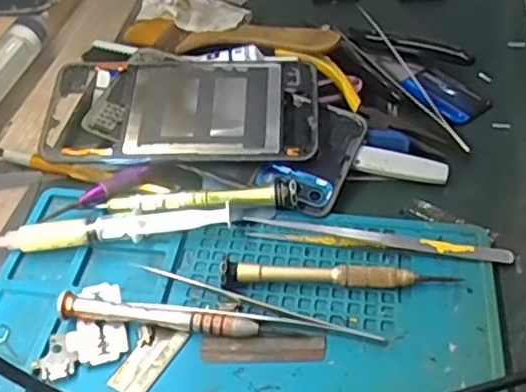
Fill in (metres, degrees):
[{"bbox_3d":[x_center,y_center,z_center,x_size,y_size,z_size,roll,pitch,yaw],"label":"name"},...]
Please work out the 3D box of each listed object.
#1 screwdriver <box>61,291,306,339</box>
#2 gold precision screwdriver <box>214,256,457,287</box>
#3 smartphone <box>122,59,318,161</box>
[{"bbox_3d":[-0.040,0.057,0.294,0.112,0.013,0.012,3,47,6],"label":"screwdriver"},{"bbox_3d":[0.036,0.038,0.305,0.113,0.014,0.010,-1,47,2],"label":"gold precision screwdriver"},{"bbox_3d":[-0.025,-0.052,0.373,0.112,0.010,0.074,1,59,5],"label":"smartphone"}]

